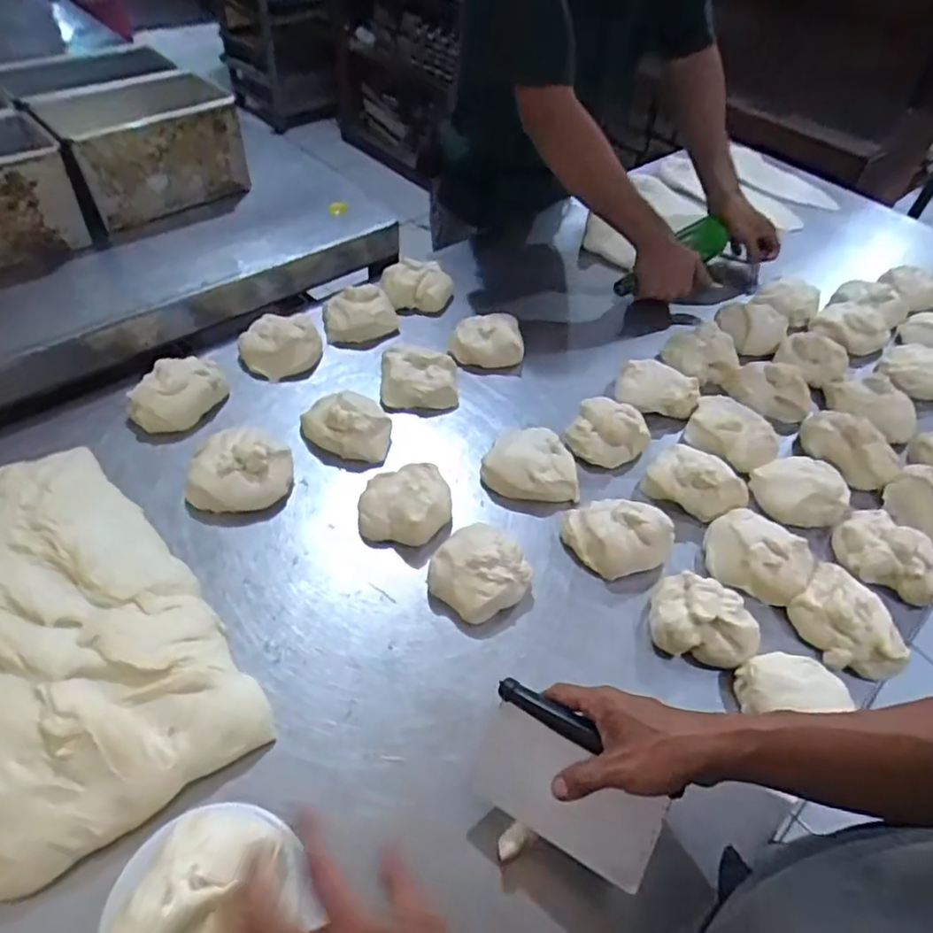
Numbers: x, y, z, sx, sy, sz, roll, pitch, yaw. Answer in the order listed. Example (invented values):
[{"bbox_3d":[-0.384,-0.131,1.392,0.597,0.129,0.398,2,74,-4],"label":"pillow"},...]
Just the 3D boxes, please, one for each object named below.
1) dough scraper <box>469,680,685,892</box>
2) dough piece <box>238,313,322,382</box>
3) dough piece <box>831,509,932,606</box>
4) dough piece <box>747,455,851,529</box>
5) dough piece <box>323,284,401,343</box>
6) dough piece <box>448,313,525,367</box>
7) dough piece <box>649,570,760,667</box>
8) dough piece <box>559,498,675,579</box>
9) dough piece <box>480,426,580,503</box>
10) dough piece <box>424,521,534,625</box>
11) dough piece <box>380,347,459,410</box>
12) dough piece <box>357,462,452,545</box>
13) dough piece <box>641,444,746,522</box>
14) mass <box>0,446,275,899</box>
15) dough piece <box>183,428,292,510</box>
[{"bbox_3d":[0.080,0.251,0.499,0.149,0.016,0.093,21,73,26],"label":"dough scraper"},{"bbox_3d":[-0.262,-0.172,0.882,0.111,0.043,0.098,-19,54,-20],"label":"dough piece"},{"bbox_3d":[0.479,0.102,0.707,0.084,0.044,0.119,-24,55,-23],"label":"dough piece"},{"bbox_3d":[0.409,0.026,0.774,0.114,0.042,0.091,7,49,1],"label":"dough piece"},{"bbox_3d":[-0.159,-0.232,0.935,0.111,0.048,0.081,-1,50,-6],"label":"dough piece"},{"bbox_3d":[0.029,-0.191,0.924,0.108,0.043,0.087,5,49,-1],"label":"dough piece"},{"bbox_3d":[0.242,0.155,0.644,0.103,0.053,0.081,15,50,8],"label":"dough piece"},{"bbox_3d":[0.170,0.072,0.704,0.118,0.050,0.094,27,53,17],"label":"dough piece"},{"bbox_3d":[0.079,-0.009,0.774,0.119,0.043,0.103,5,49,-1],"label":"dough piece"},{"bbox_3d":[0.016,0.109,0.663,0.097,0.050,0.099,34,55,22],"label":"dough piece"},{"bbox_3d":[-0.066,-0.127,0.863,0.105,0.040,0.101,0,49,-5],"label":"dough piece"},{"bbox_3d":[-0.071,0.037,0.720,0.105,0.049,0.099,4,49,-2],"label":"dough piece"},{"bbox_3d":[0.283,0.017,0.766,0.118,0.054,0.071,28,53,18],"label":"dough piece"},{"bbox_3d":[-0.408,0.161,0.568,0.299,0.078,0.395,-29,58,-26],"label":"mass"},{"bbox_3d":[-0.265,-0.001,0.731,0.118,0.055,0.104,1,49,-4],"label":"dough piece"}]

